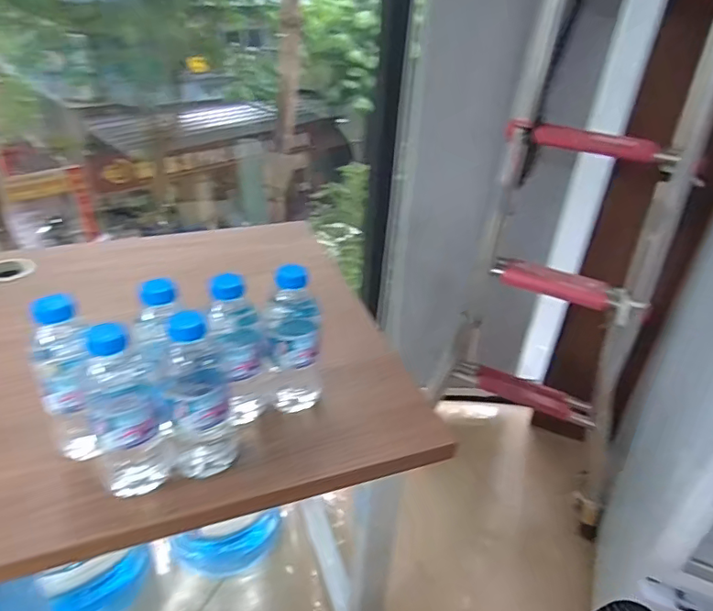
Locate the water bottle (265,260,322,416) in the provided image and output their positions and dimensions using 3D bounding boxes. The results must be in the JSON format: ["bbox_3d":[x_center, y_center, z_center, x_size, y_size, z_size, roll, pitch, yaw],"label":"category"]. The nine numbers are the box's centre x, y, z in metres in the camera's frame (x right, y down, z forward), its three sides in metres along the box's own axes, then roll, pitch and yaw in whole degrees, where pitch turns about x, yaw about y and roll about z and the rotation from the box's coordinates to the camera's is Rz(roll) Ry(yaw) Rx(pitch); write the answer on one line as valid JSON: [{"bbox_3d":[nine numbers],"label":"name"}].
[{"bbox_3d":[-0.067,0.035,0.559,0.057,0.170,0.065,1,33,-7],"label":"water bottle"}]

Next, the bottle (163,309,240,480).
[{"bbox_3d":[-0.144,0.085,0.480,0.055,0.165,0.063,-5,34,-15],"label":"bottle"}]

